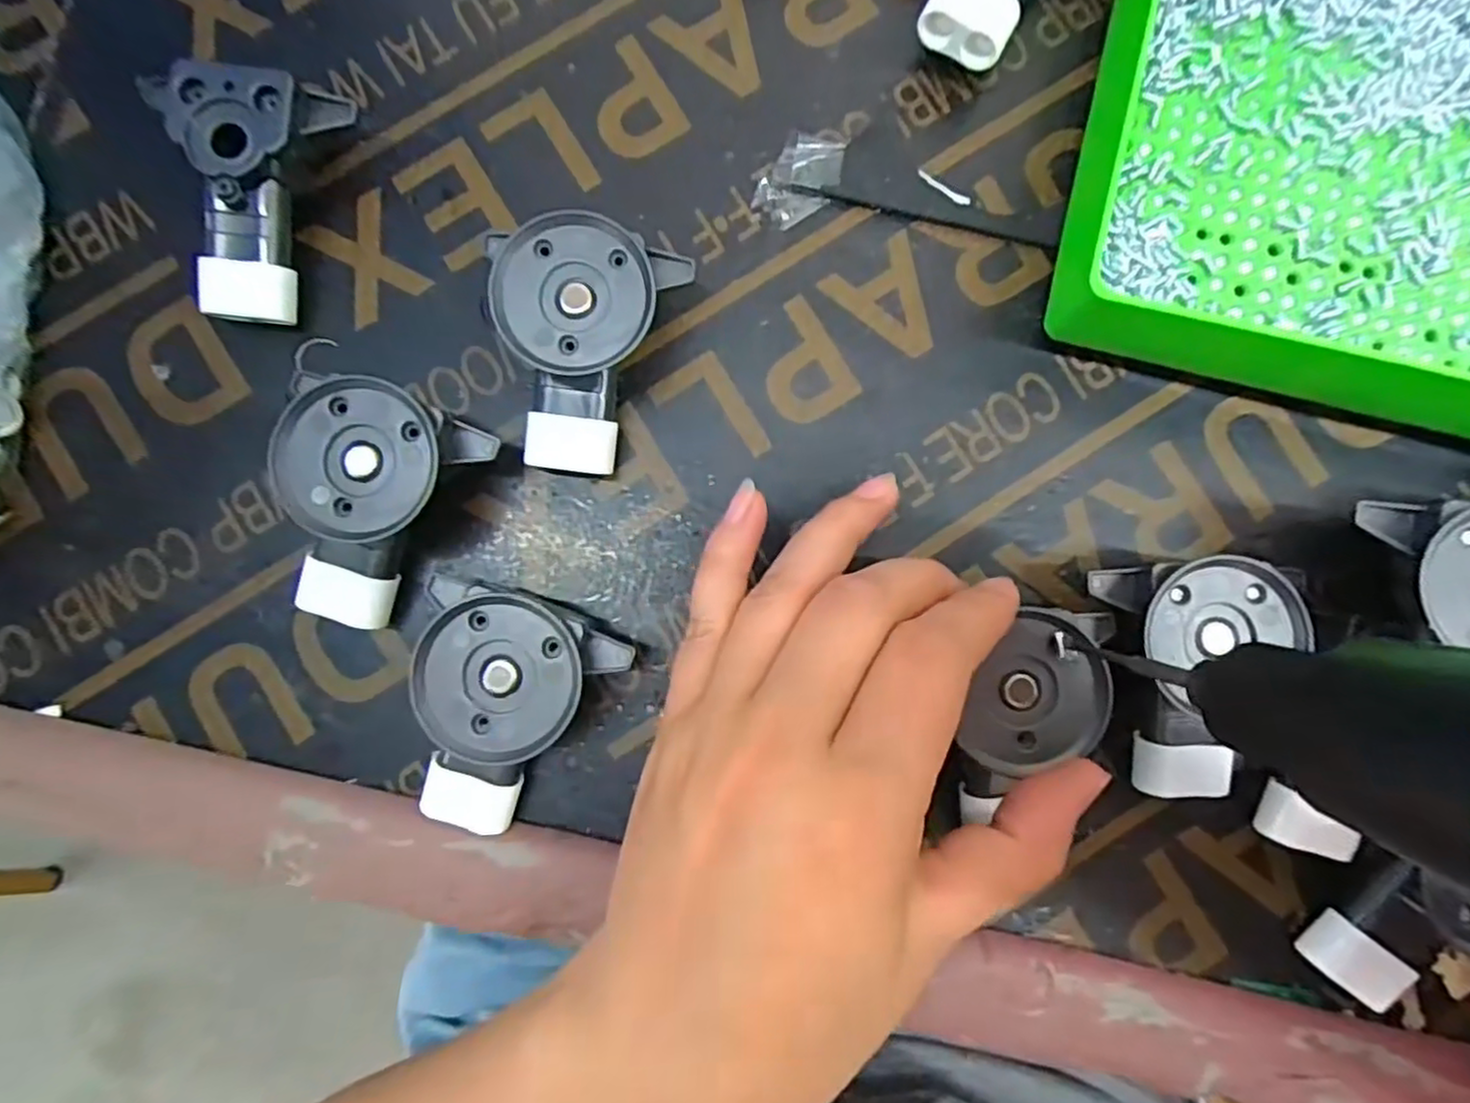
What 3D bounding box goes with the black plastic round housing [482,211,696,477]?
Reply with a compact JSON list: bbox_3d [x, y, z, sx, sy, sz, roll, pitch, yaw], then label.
[{"bbox_3d":[-0.045,-0.057,0.197,0.045,0.031,0.065,18,87,1],"label":"black plastic round housing"}]

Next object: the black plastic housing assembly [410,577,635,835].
[{"bbox_3d":[-0.057,0.044,0.190,0.050,0.032,0.065,8,86,0],"label":"black plastic housing assembly"}]

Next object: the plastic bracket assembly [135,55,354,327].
[{"bbox_3d":[-0.143,-0.102,0.201,0.048,0.028,0.065,12,86,0],"label":"plastic bracket assembly"}]

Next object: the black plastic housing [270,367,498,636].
[{"bbox_3d":[-0.103,-0.015,0.192,0.044,0.030,0.063,31,87,1],"label":"black plastic housing"}]

